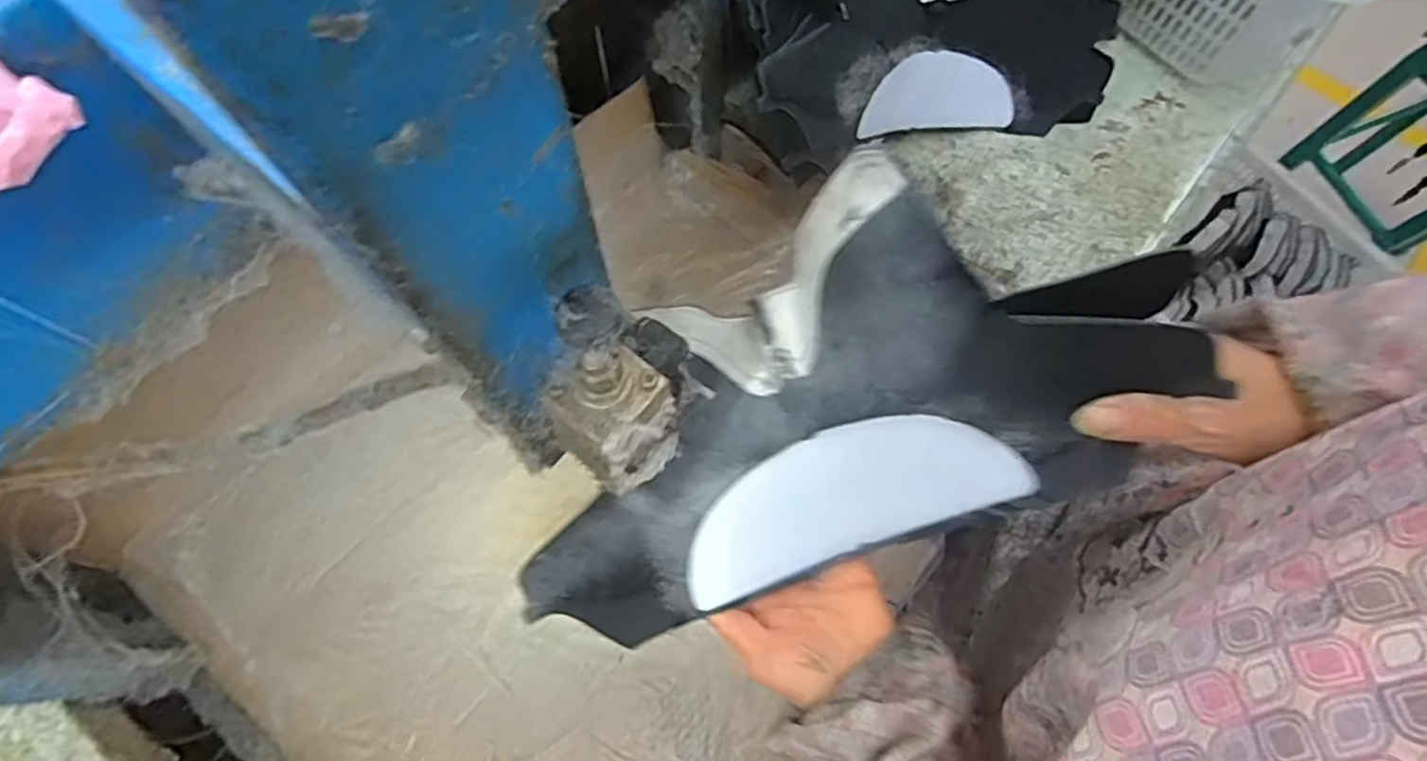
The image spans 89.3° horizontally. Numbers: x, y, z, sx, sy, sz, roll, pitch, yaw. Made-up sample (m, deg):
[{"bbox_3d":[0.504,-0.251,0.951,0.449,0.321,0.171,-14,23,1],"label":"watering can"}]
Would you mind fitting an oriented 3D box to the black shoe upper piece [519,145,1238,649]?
[{"bbox_3d":[0.040,0.017,0.382,0.364,0.109,0.187,-29,86,28],"label":"black shoe upper piece"}]

